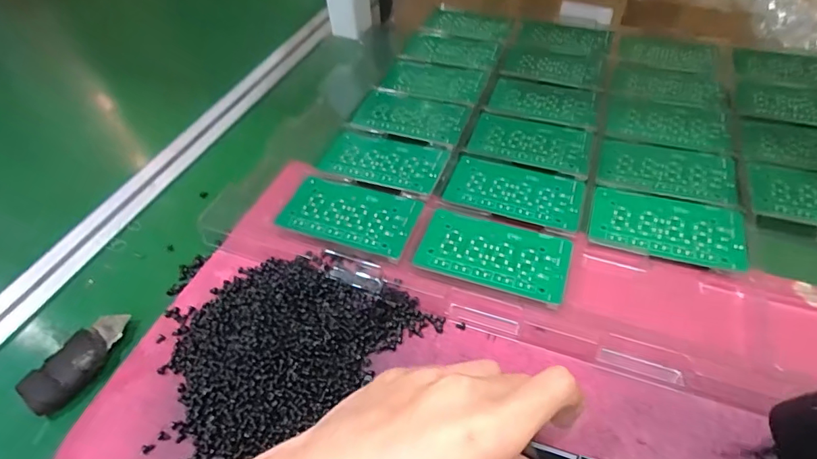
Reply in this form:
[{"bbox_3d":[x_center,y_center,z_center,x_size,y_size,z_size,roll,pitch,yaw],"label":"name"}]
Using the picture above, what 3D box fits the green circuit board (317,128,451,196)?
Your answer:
[{"bbox_3d":[-0.023,-0.061,0.420,0.106,0.004,0.062,16,53,16],"label":"green circuit board"}]

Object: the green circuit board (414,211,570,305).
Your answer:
[{"bbox_3d":[0.062,0.016,0.348,0.105,0.004,0.058,15,52,16],"label":"green circuit board"}]

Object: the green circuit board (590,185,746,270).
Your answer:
[{"bbox_3d":[0.197,-0.004,0.365,0.107,0.006,0.063,11,52,13],"label":"green circuit board"}]

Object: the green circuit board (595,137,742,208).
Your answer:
[{"bbox_3d":[0.219,-0.050,0.405,0.106,0.004,0.063,12,52,14],"label":"green circuit board"}]

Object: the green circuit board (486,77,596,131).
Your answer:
[{"bbox_3d":[0.136,-0.129,0.479,0.102,0.004,0.064,14,52,13],"label":"green circuit board"}]

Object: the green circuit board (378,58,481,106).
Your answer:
[{"bbox_3d":[0.026,-0.157,0.501,0.097,0.004,0.060,13,52,9],"label":"green circuit board"}]

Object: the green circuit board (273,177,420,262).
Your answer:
[{"bbox_3d":[-0.046,-0.012,0.376,0.103,0.005,0.058,15,54,13],"label":"green circuit board"}]

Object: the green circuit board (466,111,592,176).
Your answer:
[{"bbox_3d":[0.112,-0.081,0.436,0.104,0.004,0.068,13,50,11],"label":"green circuit board"}]

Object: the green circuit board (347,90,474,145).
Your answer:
[{"bbox_3d":[0.002,-0.110,0.462,0.105,0.005,0.063,12,52,14],"label":"green circuit board"}]

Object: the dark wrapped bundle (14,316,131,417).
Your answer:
[{"bbox_3d":[-0.222,0.085,0.318,0.031,0.016,0.072,23,55,21],"label":"dark wrapped bundle"}]

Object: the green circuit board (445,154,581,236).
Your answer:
[{"bbox_3d":[0.087,-0.031,0.389,0.105,0.004,0.060,15,51,14],"label":"green circuit board"}]

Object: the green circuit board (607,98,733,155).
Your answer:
[{"bbox_3d":[0.244,-0.101,0.446,0.106,0.004,0.062,13,52,14],"label":"green circuit board"}]

